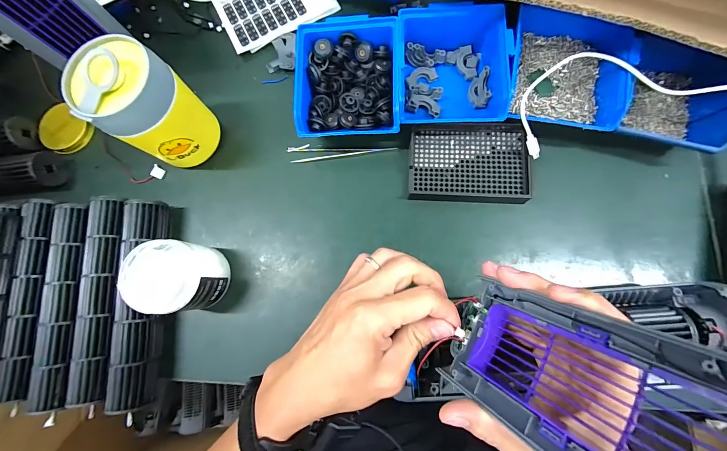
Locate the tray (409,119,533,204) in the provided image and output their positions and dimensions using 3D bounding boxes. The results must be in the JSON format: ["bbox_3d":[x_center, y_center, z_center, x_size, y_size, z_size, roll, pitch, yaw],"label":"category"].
[{"bbox_3d":[0.122,-0.075,0.362,0.132,0.017,0.096,2,83,6],"label":"tray"}]

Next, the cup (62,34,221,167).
[{"bbox_3d":[-0.226,-0.124,0.346,0.080,0.138,0.089,23,84,12],"label":"cup"}]

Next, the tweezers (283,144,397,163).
[{"bbox_3d":[-0.029,-0.095,0.382,0.134,0.007,0.021,-6,82,5],"label":"tweezers"}]

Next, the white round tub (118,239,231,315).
[{"bbox_3d":[-0.197,0.054,0.337,0.072,0.085,0.069,-1,79,5],"label":"white round tub"}]

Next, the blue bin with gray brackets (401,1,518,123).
[{"bbox_3d":[0.101,-0.179,0.355,0.119,0.064,0.138,-1,80,9],"label":"blue bin with gray brackets"}]

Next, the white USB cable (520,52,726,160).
[{"bbox_3d":[0.264,-0.137,0.305,0.205,0.023,0.091,-13,100,11],"label":"white USB cable"}]

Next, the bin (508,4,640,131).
[{"bbox_3d":[0.224,-0.174,0.341,0.114,0.054,0.135,10,82,11],"label":"bin"}]

